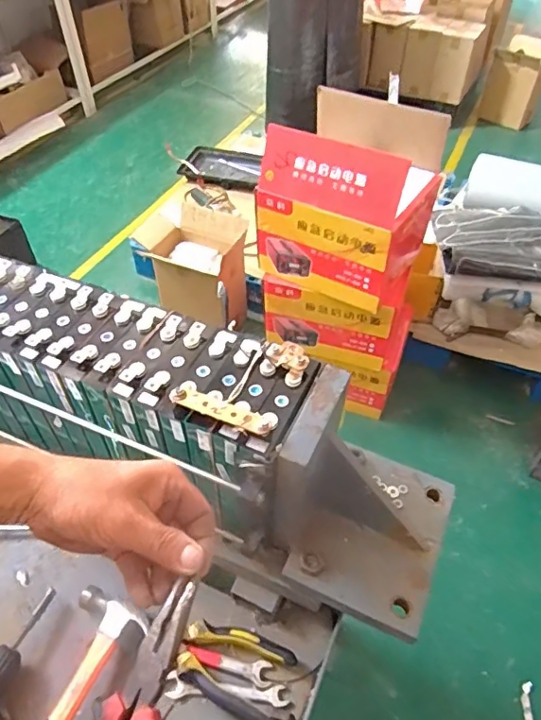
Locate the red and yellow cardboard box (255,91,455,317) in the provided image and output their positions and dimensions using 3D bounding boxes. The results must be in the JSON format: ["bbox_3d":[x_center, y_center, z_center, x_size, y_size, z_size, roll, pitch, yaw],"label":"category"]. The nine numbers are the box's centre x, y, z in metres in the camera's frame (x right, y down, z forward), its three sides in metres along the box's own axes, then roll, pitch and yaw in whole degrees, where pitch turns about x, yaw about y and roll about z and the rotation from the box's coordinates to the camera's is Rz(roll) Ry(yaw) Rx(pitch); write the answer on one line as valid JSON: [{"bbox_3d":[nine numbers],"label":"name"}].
[{"bbox_3d":[0.198,-0.392,1.344,0.367,0.420,0.305,23,53,19],"label":"red and yellow cardboard box"}]

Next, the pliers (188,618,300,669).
[{"bbox_3d":[-0.035,0.345,0.645,0.133,0.016,0.031,8,49,7],"label":"pliers"}]

